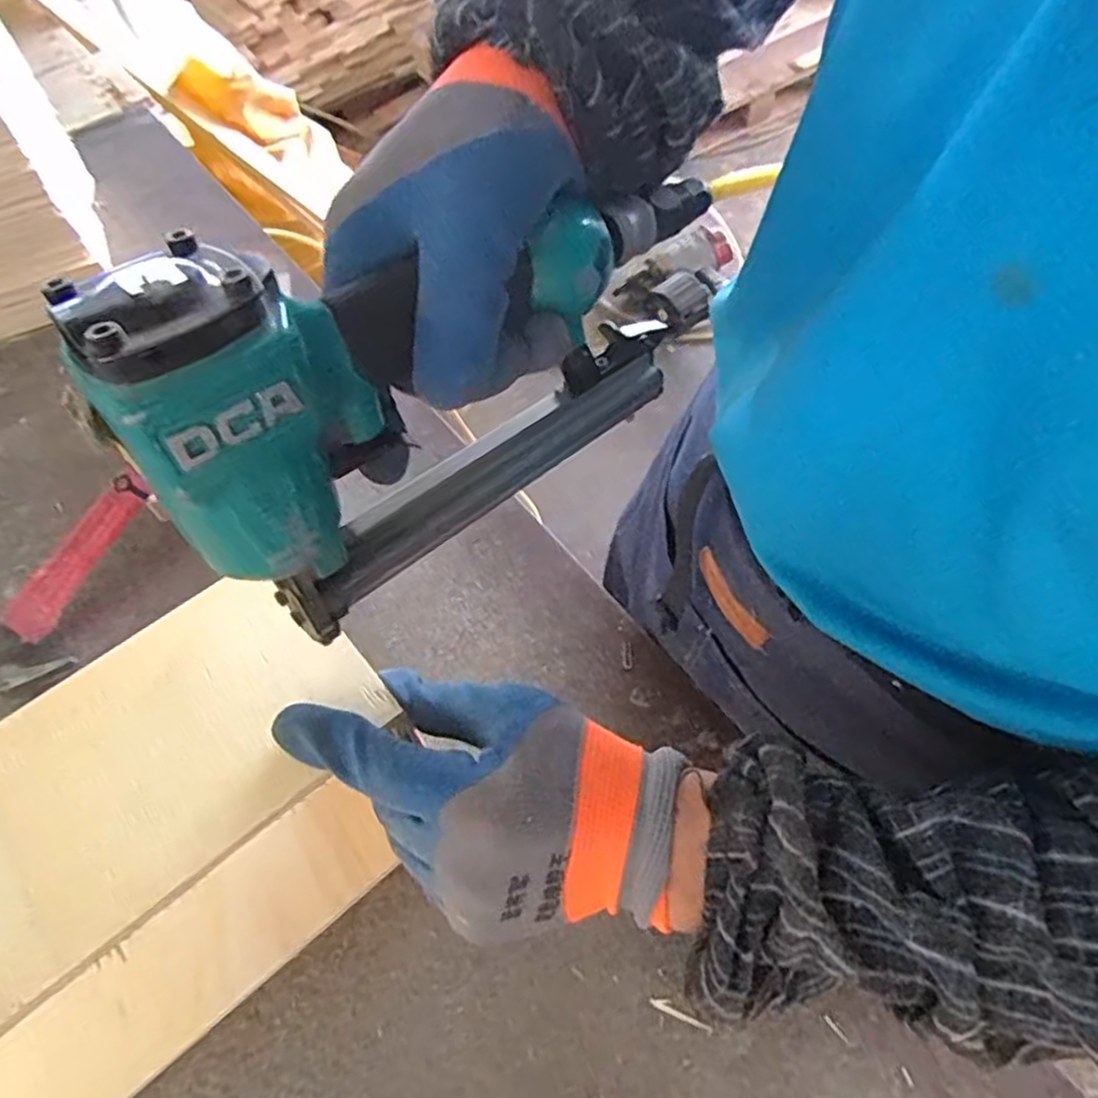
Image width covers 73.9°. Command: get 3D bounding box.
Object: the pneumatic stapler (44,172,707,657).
[{"bbox_3d":[-0.022,-0.078,0.285,0.253,0.149,0.054,-33,63,-17],"label":"pneumatic stapler"}]

